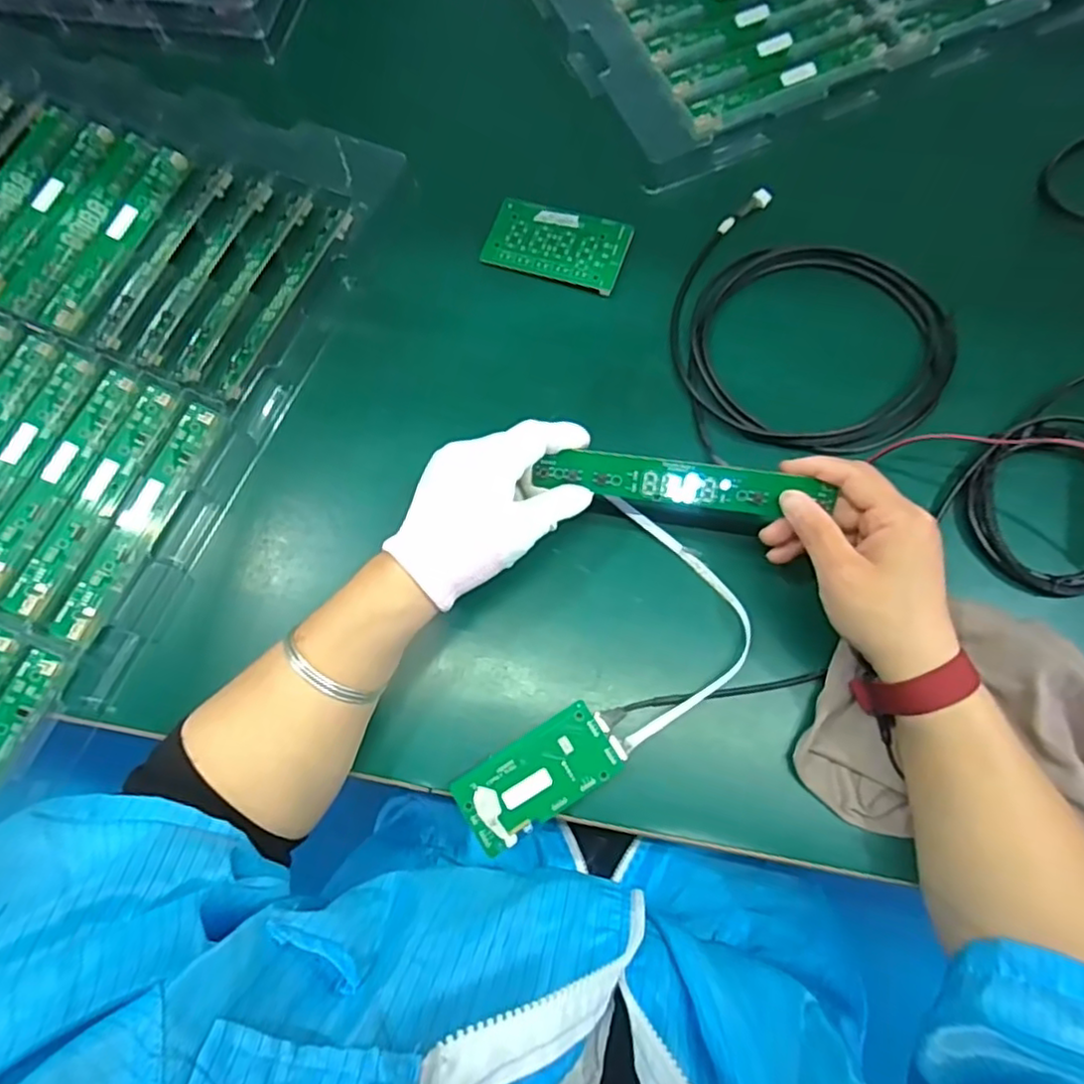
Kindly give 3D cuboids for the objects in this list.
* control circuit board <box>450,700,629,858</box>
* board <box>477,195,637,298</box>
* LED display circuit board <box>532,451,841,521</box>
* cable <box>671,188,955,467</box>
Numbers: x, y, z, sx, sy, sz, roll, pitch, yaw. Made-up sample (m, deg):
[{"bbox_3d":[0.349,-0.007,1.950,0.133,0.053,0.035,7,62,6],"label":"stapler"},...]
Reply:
[{"bbox_3d":[-0.001,0.142,0.397,0.099,0.014,0.049,-32,76,-7],"label":"control circuit board"},{"bbox_3d":[0.012,-0.231,0.506,0.106,0.009,0.058,19,76,7],"label":"board"},{"bbox_3d":[0.081,-0.034,0.392,0.169,0.006,0.029,8,111,9],"label":"LED display circuit board"},{"bbox_3d":[0.193,-0.166,0.475,0.192,0.021,0.216,-7,74,0],"label":"cable"}]

